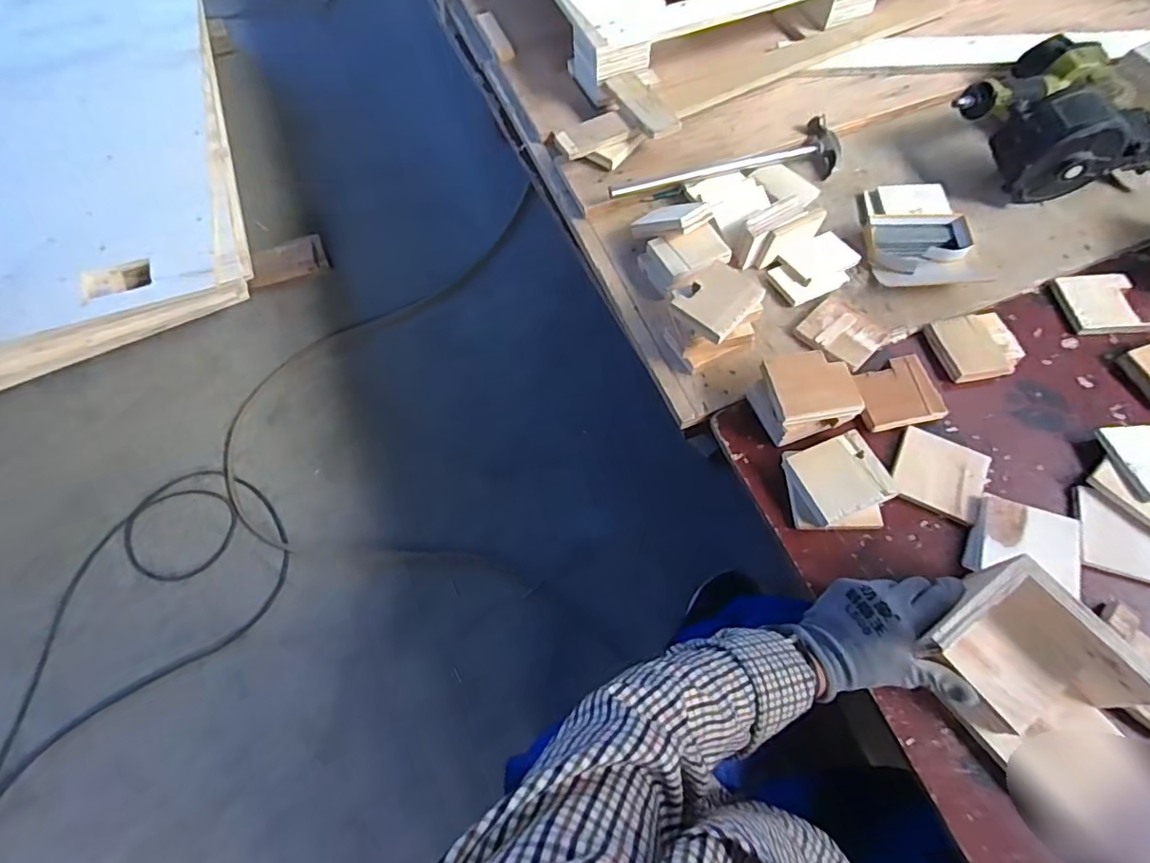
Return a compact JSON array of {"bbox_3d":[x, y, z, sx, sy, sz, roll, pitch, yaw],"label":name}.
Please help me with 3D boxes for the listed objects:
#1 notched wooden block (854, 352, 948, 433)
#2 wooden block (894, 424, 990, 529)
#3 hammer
[{"bbox_3d":[0.393,-0.047,0.682,0.097,0.013,0.087,-12,66,-4],"label":"notched wooden block"},{"bbox_3d":[0.414,0.047,0.636,0.096,0.013,0.091,26,69,12],"label":"wooden block"},{"bbox_3d":[0.224,-0.388,0.826,0.360,0.029,0.089,-15,67,-6],"label":"hammer"}]

